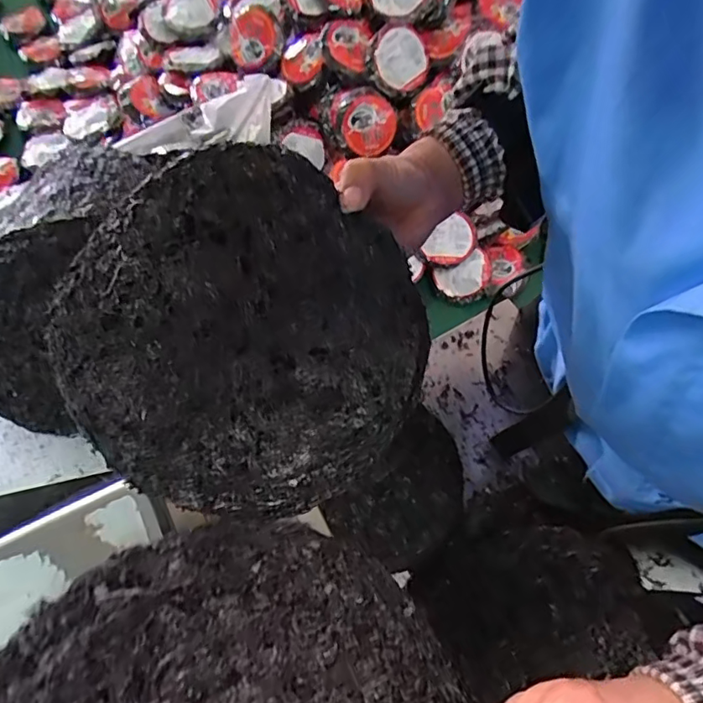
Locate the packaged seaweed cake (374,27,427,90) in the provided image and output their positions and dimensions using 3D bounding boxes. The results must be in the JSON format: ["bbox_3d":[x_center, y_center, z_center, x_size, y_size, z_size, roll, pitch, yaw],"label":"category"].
[{"bbox_3d":[0.132,-0.764,1.440,0.142,0.027,0.146,-4,103,-18],"label":"packaged seaweed cake"}]

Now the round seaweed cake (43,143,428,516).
[{"bbox_3d":[-0.061,-0.008,0.321,0.200,0.016,0.194,-1,93,-9],"label":"round seaweed cake"}]

